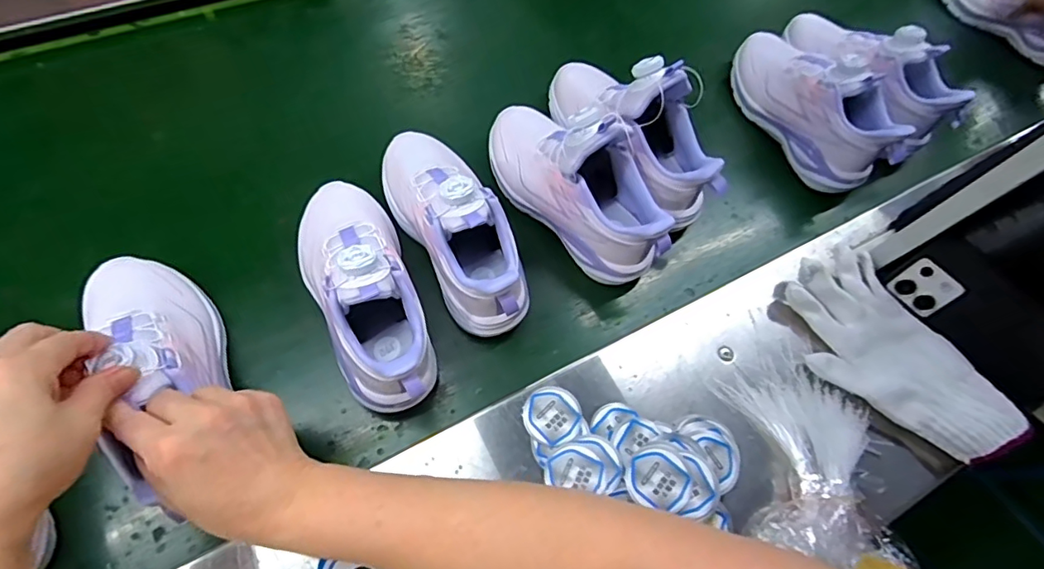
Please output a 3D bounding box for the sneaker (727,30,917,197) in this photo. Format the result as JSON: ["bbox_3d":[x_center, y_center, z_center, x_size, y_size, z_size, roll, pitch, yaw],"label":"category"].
[{"bbox_3d":[0.332,-0.213,0.609,0.083,0.122,0.228,-26,71,-16],"label":"sneaker"}]

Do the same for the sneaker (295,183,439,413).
[{"bbox_3d":[-0.134,-0.001,0.443,0.088,0.106,0.213,-21,70,-14],"label":"sneaker"}]

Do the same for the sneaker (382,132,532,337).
[{"bbox_3d":[-0.066,-0.059,0.483,0.070,0.119,0.218,-27,71,-16],"label":"sneaker"}]

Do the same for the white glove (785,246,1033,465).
[{"bbox_3d":[0.334,0.064,0.479,0.129,0.033,0.208,-32,73,-18],"label":"white glove"}]

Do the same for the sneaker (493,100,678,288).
[{"bbox_3d":[0.052,-0.101,0.502,0.081,0.139,0.216,-40,75,-20],"label":"sneaker"}]

